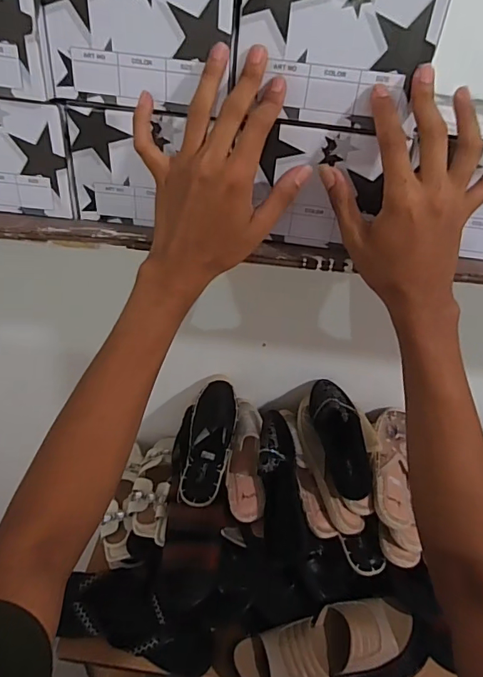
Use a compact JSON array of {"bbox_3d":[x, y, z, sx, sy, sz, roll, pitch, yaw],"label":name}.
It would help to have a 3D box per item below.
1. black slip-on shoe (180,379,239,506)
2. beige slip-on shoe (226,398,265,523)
[{"bbox_3d":[-0.059,0.183,0.849,0.089,0.056,0.245,9,59,4],"label":"black slip-on shoe"},{"bbox_3d":[0.009,0.210,0.846,0.064,0.070,0.238,3,57,-3],"label":"beige slip-on shoe"}]

